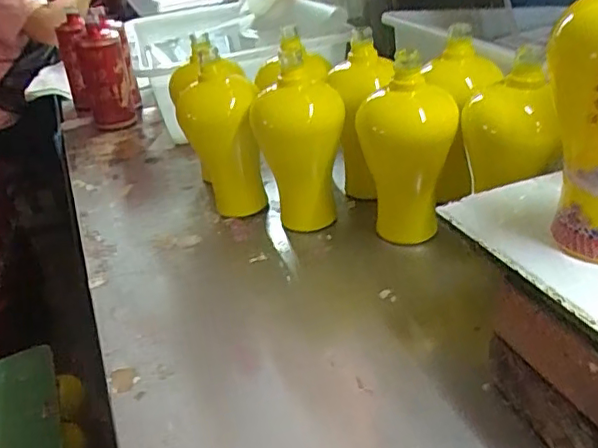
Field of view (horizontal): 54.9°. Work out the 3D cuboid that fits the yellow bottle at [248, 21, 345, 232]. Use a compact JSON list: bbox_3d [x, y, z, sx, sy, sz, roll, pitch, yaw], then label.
[{"bbox_3d":[0.000,-0.109,0.719,0.109,0.248,0.099,-9,32,3],"label":"yellow bottle"}]

